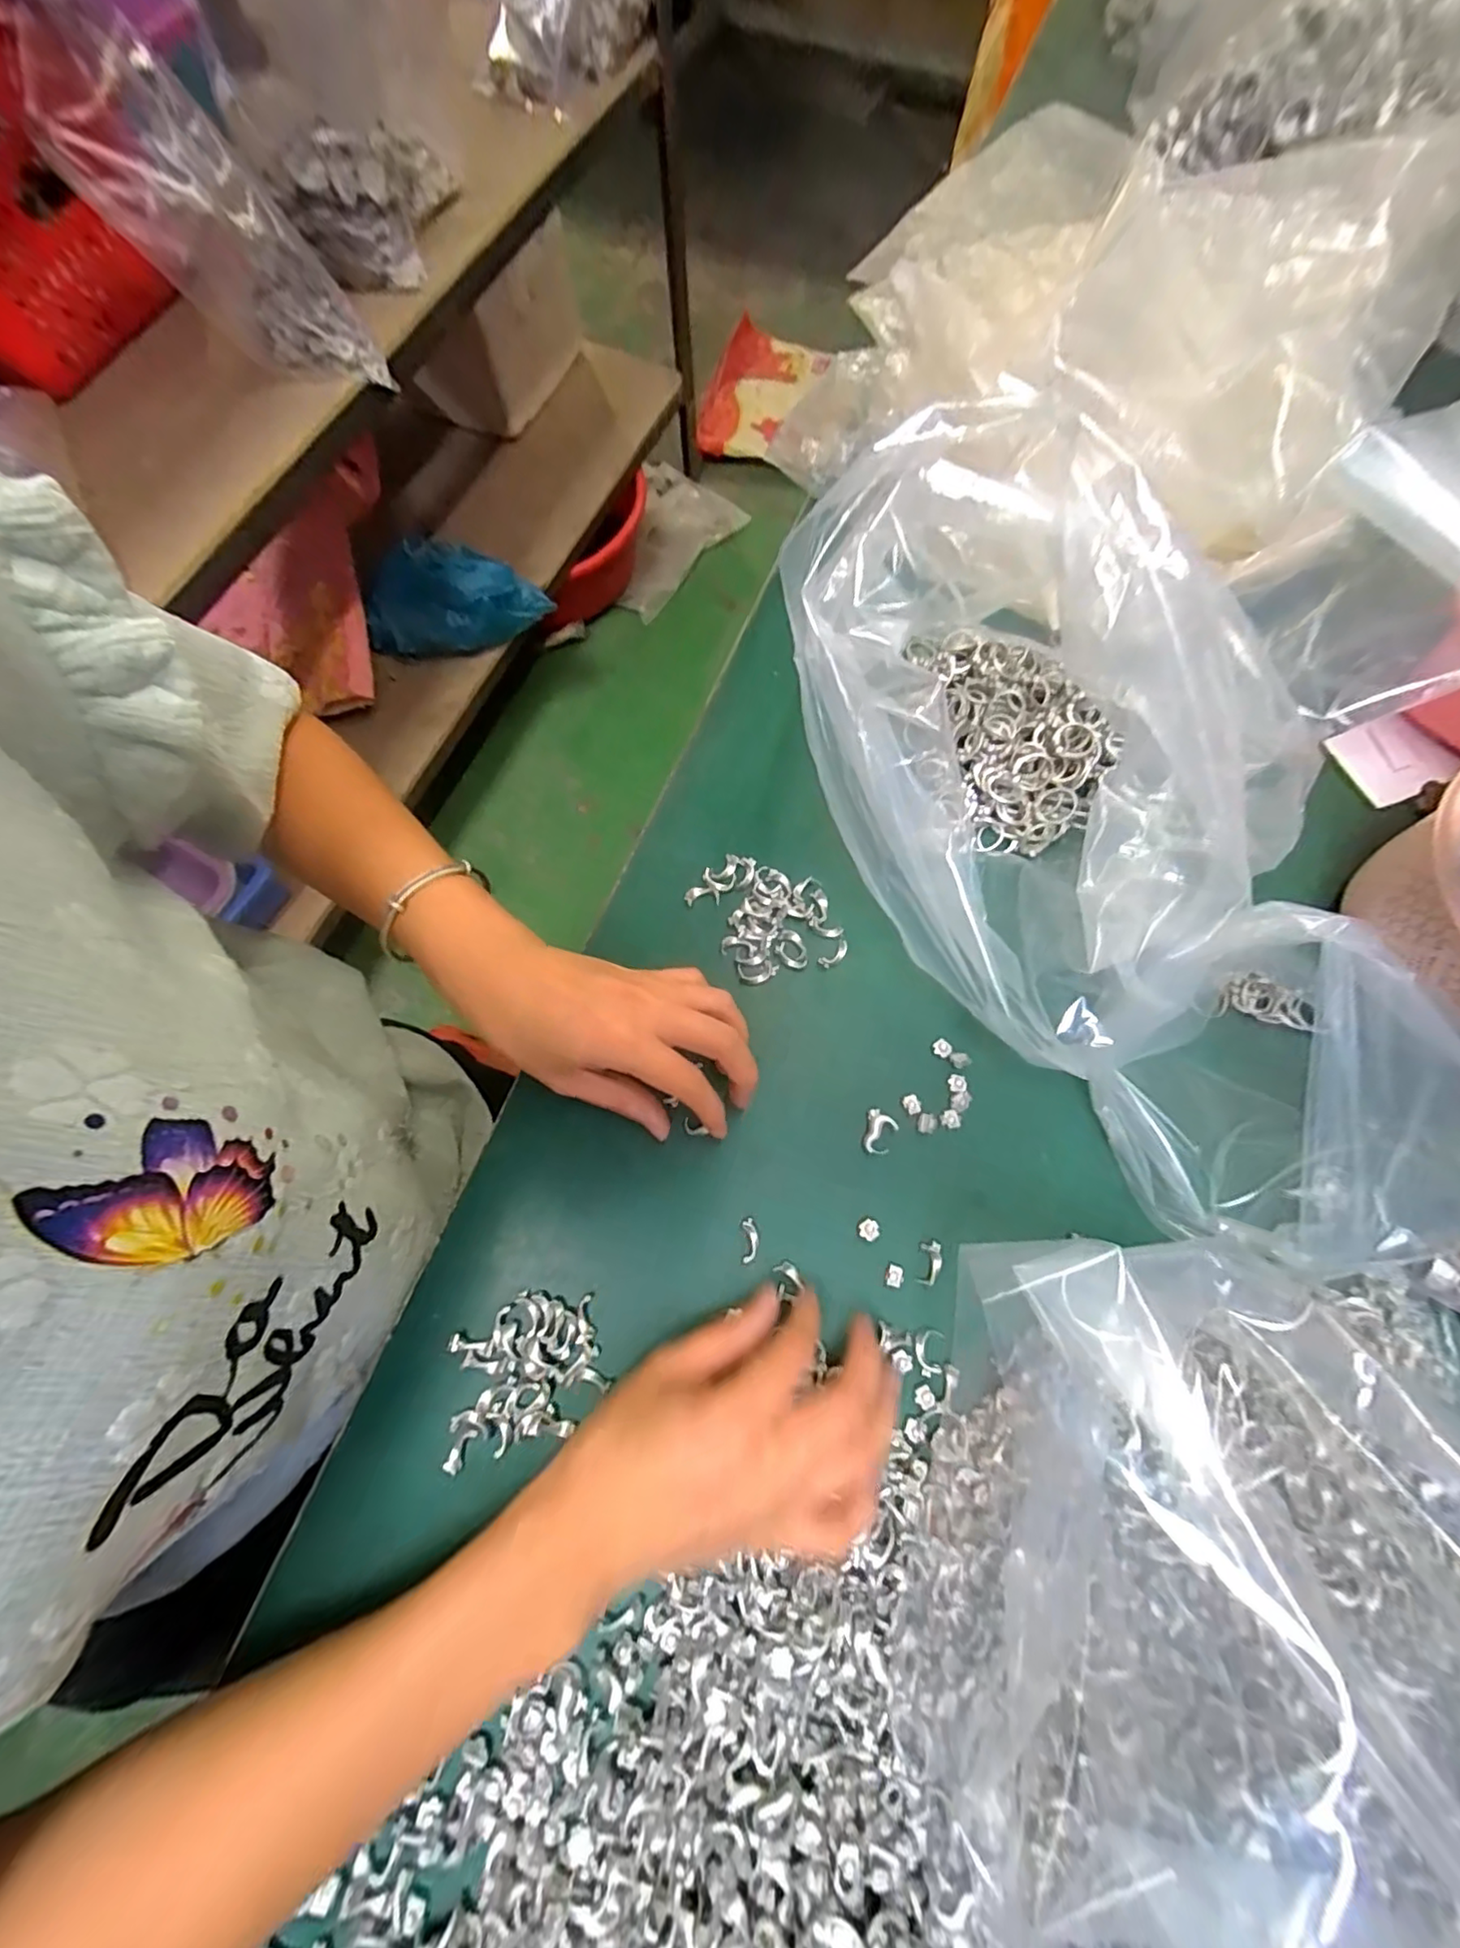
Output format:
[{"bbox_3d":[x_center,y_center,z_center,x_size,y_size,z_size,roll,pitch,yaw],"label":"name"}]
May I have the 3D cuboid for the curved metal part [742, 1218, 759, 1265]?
[{"bbox_3d":[0.010,0.129,0.298,0.008,0.004,0.020,-1,75,0],"label":"curved metal part"}]

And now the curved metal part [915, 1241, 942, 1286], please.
[{"bbox_3d":[0.096,0.139,0.296,0.011,0.004,0.020,12,75,4],"label":"curved metal part"}]

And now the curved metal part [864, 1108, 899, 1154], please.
[{"bbox_3d":[0.077,0.081,0.313,0.015,0.004,0.022,12,75,4],"label":"curved metal part"}]

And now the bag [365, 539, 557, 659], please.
[{"bbox_3d":[-0.438,-0.601,0.972,0.293,0.122,0.139,3,75,1],"label":"bag"}]

